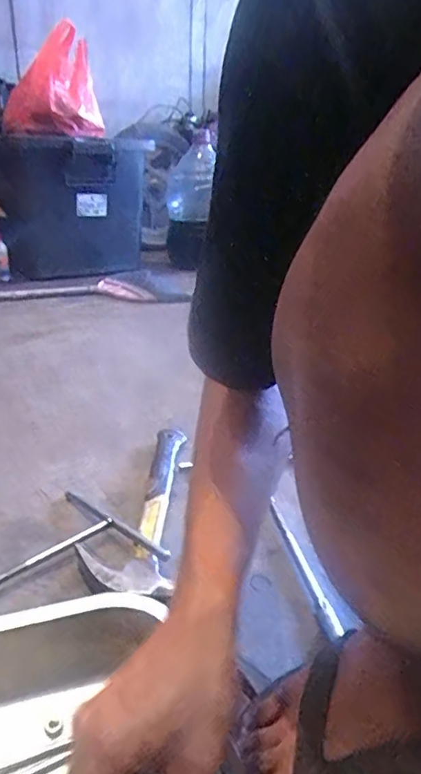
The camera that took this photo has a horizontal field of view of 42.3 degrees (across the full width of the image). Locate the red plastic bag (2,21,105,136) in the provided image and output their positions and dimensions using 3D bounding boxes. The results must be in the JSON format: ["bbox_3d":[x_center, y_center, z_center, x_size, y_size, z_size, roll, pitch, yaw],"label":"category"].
[{"bbox_3d":[-0.467,-0.882,1.600,0.287,0.251,0.251,-5,24,-14],"label":"red plastic bag"}]

